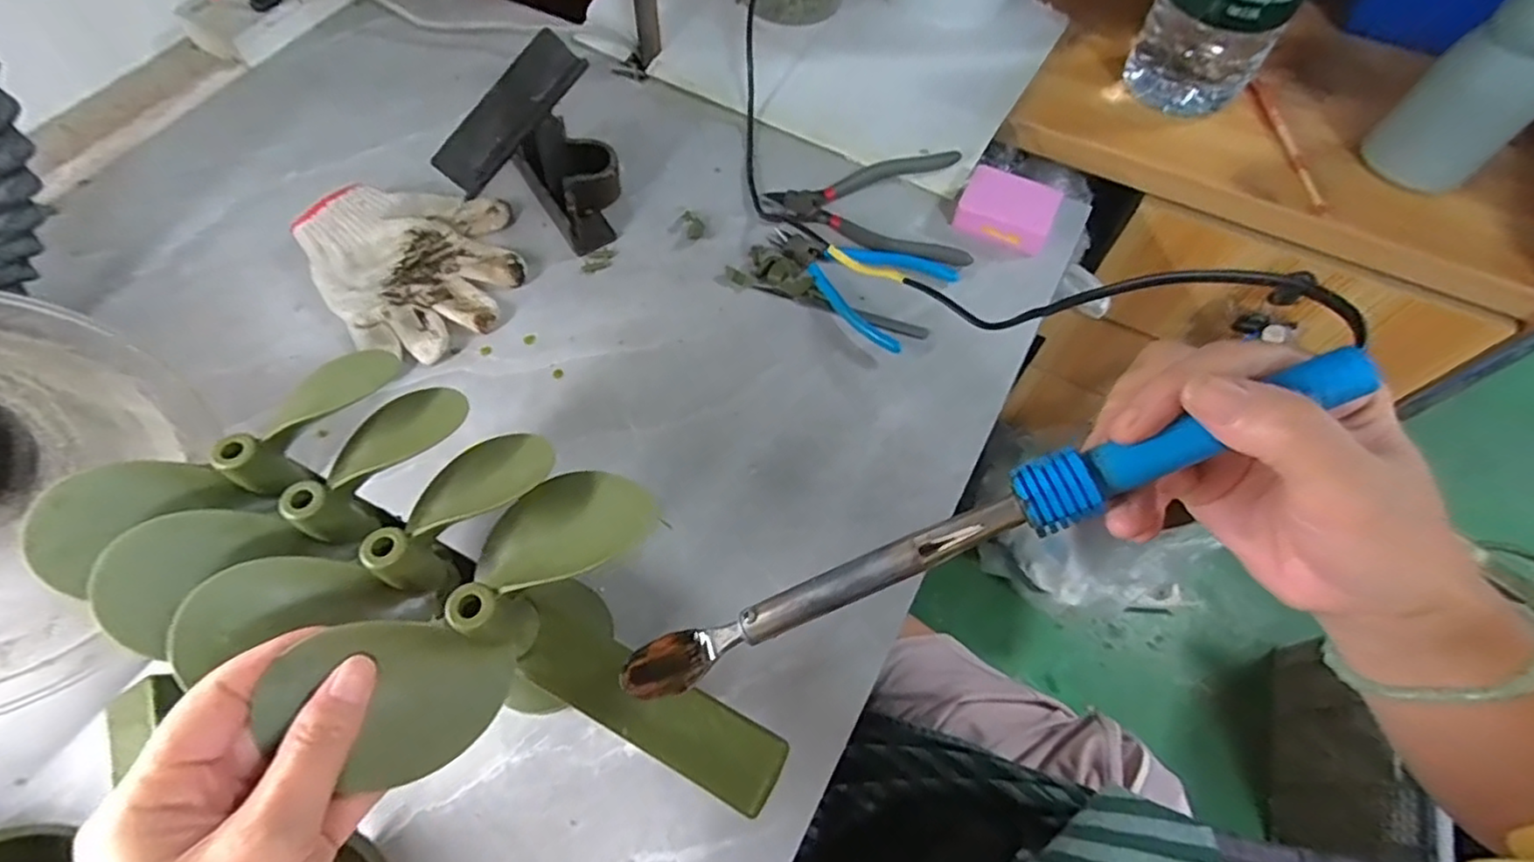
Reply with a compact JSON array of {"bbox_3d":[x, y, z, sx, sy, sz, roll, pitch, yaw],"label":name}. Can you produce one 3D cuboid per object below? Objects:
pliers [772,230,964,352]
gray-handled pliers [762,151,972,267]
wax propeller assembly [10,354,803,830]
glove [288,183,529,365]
[{"bbox_3d":[0.064,-0.124,0.512,0.141,0.015,0.097,30,66,16],"label":"pliers"},{"bbox_3d":[0.093,-0.206,0.558,0.172,0.010,0.128,14,63,8],"label":"gray-handled pliers"},{"bbox_3d":[-0.137,0.067,0.291,0.313,0.068,0.146,24,65,2],"label":"wax propeller assembly"},{"bbox_3d":[-0.277,-0.139,0.522,0.147,0.032,0.177,-33,66,-16],"label":"glove"}]

